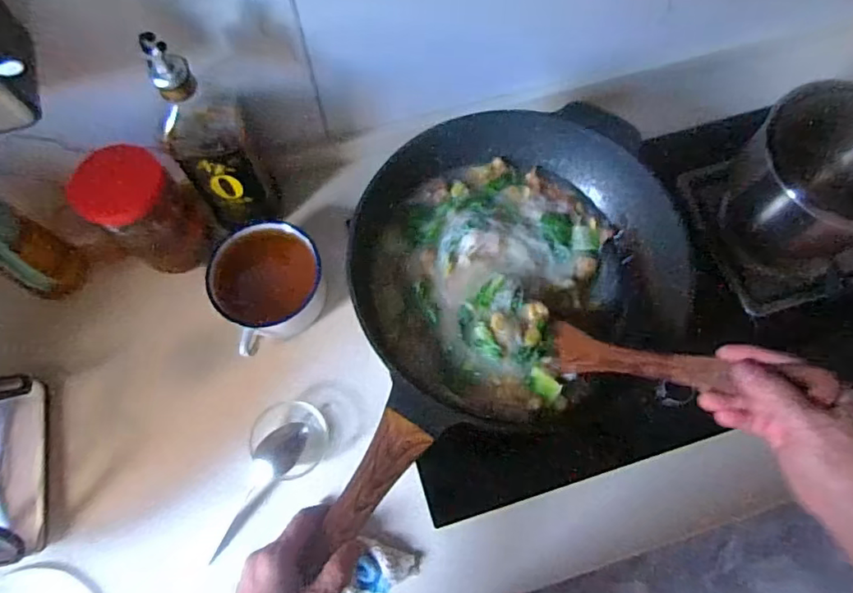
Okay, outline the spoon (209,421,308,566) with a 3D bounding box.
[{"bbox_3d":[-0.200,0.230,0.638,0.041,0.023,0.189,33,97,10],"label":"spoon"}]

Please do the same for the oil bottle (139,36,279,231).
[{"bbox_3d":[-0.236,-0.164,0.583,0.077,0.257,0.065,-22,72,-7],"label":"oil bottle"}]

